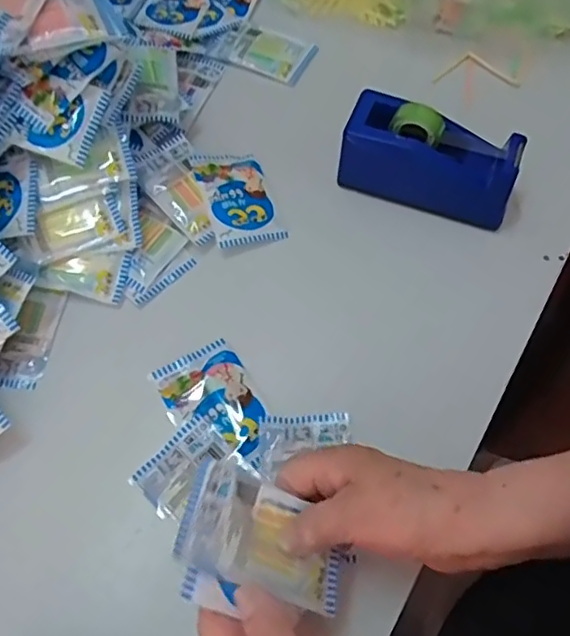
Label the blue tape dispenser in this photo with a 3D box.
[{"bbox_3d":[0.125,-0.134,0.511,0.147,0.081,0.057,20,64,9],"label":"blue tape dispenser"}]

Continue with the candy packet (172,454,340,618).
[{"bbox_3d":[-0.011,0.129,0.339,0.101,0.012,0.062,31,48,-9],"label":"candy packet"}]

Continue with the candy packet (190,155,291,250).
[{"bbox_3d":[-0.042,-0.109,0.522,0.061,0.012,0.103,-17,64,-9],"label":"candy packet"}]

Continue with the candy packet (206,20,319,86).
[{"bbox_3d":[-0.024,-0.282,0.622,0.100,0.008,0.069,25,65,12],"label":"candy packet"}]

